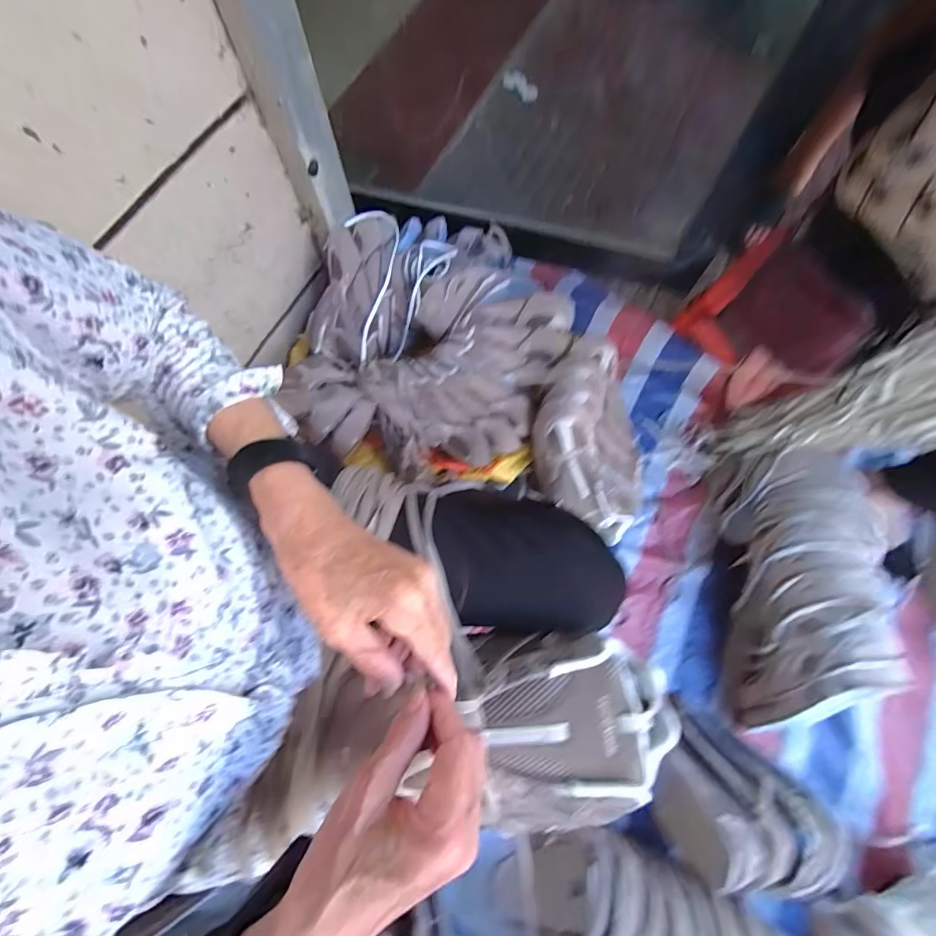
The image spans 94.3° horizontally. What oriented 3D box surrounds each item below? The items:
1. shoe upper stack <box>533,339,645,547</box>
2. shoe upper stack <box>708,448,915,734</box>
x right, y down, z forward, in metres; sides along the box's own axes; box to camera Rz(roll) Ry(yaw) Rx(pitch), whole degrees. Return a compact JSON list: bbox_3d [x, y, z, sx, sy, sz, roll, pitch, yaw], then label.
[{"bbox_3d":[0.213,-0.059,0.753,0.195,0.110,0.350,-9,72,-4],"label":"shoe upper stack"},{"bbox_3d":[0.561,0.195,0.730,0.182,0.189,0.460,5,72,0],"label":"shoe upper stack"}]

